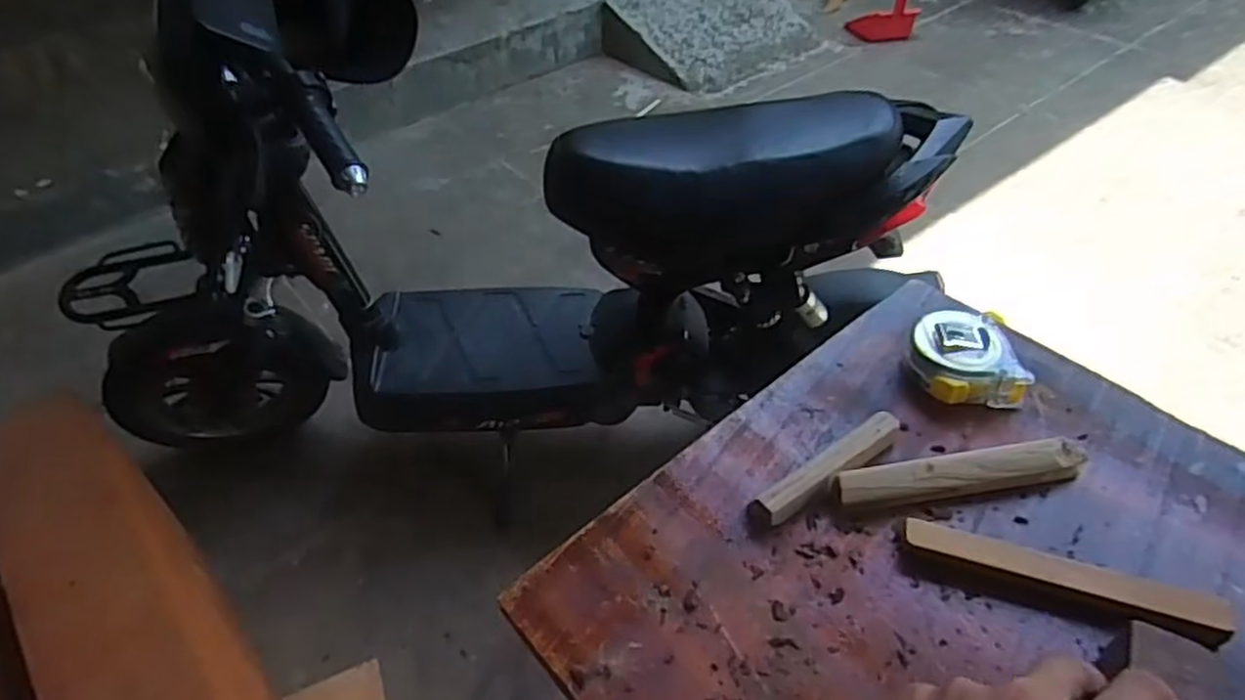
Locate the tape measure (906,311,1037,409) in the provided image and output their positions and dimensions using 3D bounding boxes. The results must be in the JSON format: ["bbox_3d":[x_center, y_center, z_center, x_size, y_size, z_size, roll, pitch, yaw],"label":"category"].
[{"bbox_3d":[0.226,0.005,0.499,0.065,0.028,0.064,-3,43,1],"label":"tape measure"}]

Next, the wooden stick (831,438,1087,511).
[{"bbox_3d":[0.196,0.074,0.438,0.148,0.023,0.020,-9,44,-5],"label":"wooden stick"}]

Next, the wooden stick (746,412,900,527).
[{"bbox_3d":[0.123,0.071,0.449,0.112,0.018,0.020,-28,48,-23],"label":"wooden stick"}]

